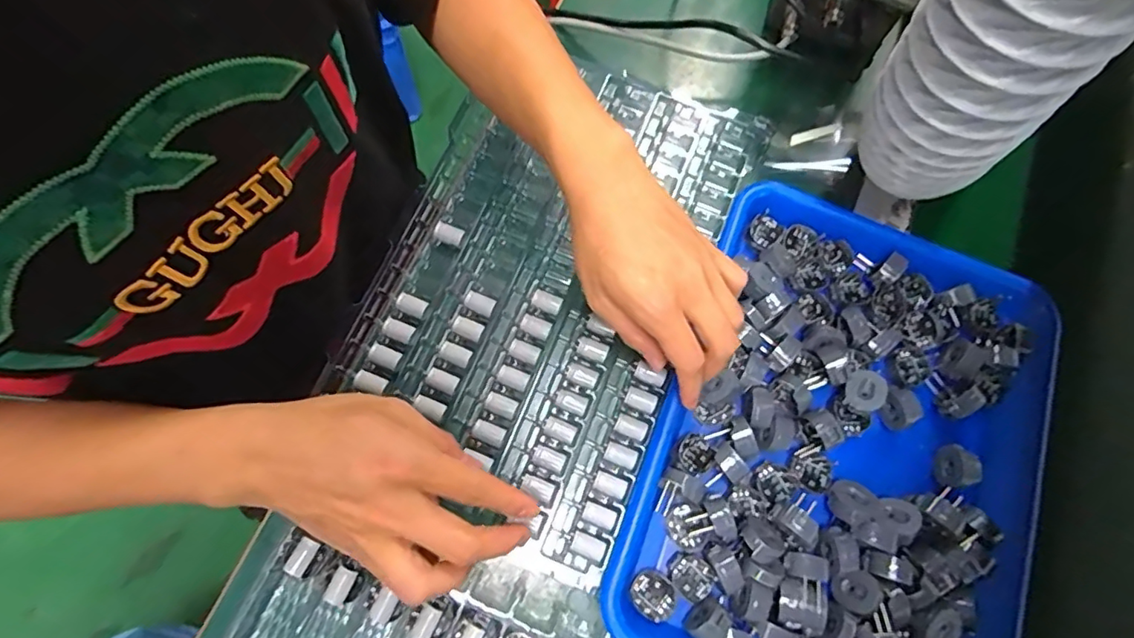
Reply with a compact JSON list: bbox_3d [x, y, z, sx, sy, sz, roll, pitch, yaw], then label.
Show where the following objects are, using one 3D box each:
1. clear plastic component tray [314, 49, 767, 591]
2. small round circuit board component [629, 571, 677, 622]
[{"bbox_3d":[-0.015,-0.034,0.393,0.216,0.016,0.350,23,74,5],"label":"clear plastic component tray"},{"bbox_3d":[0.053,0.170,0.334,0.029,0.007,0.025,40,76,9],"label":"small round circuit board component"}]

